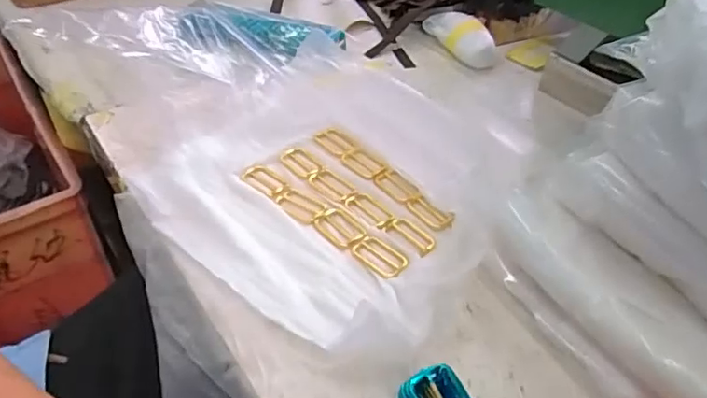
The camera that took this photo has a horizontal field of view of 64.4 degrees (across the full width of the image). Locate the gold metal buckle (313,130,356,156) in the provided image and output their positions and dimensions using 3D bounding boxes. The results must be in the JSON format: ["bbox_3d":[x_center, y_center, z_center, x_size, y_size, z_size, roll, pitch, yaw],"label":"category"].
[{"bbox_3d":[-0.018,-0.060,0.589,0.042,0.005,0.027,34,51,31],"label":"gold metal buckle"}]

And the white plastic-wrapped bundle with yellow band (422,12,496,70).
[{"bbox_3d":[0.140,-0.214,0.738,0.047,0.034,0.118,-21,46,-22],"label":"white plastic-wrapped bundle with yellow band"}]

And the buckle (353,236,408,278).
[{"bbox_3d":[0.023,0.047,0.466,0.049,0.004,0.030,33,51,31],"label":"buckle"}]

